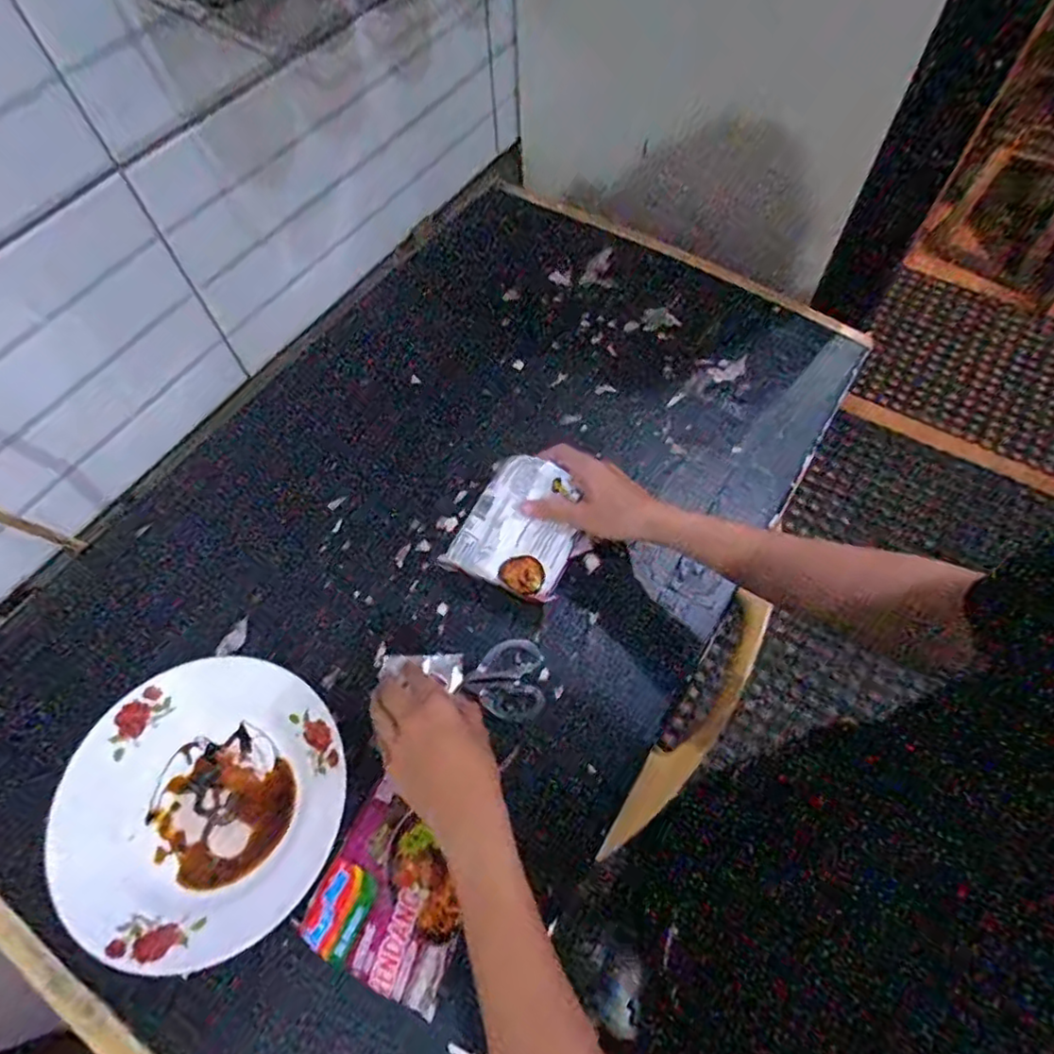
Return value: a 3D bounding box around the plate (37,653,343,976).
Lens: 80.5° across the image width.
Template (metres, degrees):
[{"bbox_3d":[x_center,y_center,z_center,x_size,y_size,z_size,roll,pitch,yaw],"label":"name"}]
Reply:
[{"bbox_3d":[-0.239,0.204,0.467,0.198,0.040,0.195,1,64,-3],"label":"plate"}]

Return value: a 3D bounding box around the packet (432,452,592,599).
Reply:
[{"bbox_3d":[-0.002,0.000,0.553,0.102,0.030,0.119,29,66,10],"label":"packet"}]

